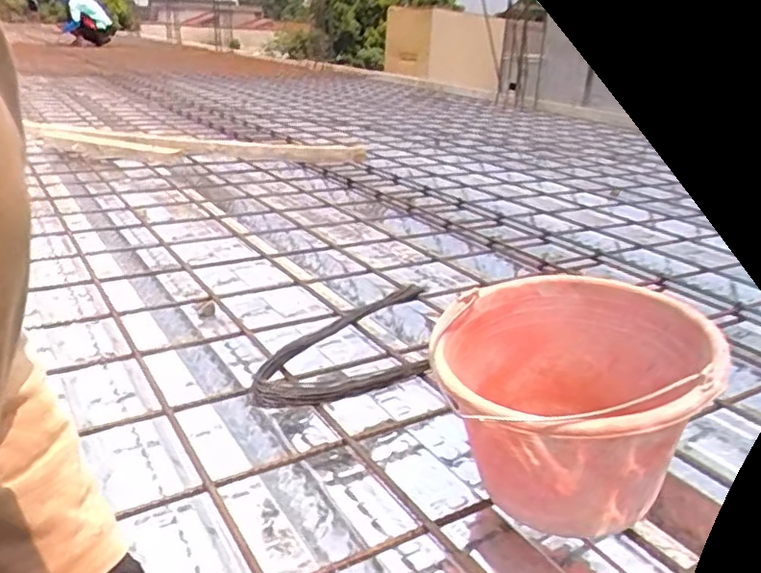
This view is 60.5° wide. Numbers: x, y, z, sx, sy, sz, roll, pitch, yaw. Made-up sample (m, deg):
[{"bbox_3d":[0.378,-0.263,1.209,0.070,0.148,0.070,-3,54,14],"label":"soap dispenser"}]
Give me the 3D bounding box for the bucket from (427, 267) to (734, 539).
[{"bbox_3d":[0.158,0.104,0.570,0.214,0.146,0.232,11,23,20],"label":"bucket"}]

